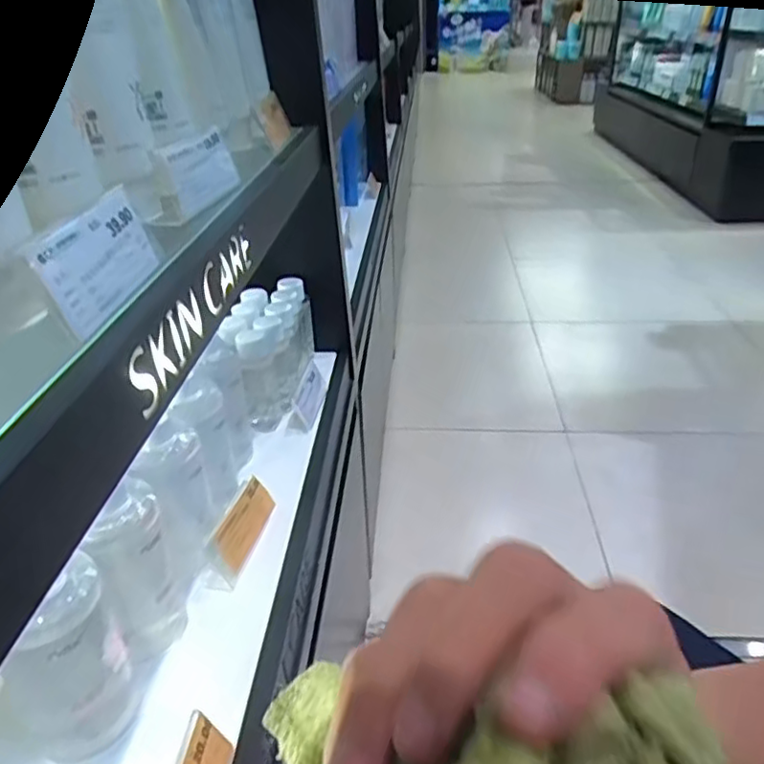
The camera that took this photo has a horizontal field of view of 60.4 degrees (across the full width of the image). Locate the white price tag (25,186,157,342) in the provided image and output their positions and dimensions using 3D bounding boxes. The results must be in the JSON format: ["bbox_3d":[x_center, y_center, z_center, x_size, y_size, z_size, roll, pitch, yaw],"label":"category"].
[{"bbox_3d":[-0.119,-0.053,0.279,0.004,0.039,0.086,-16,30,13],"label":"white price tag"}]

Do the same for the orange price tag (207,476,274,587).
[{"bbox_3d":[-0.112,0.116,0.526,0.023,0.032,0.089,4,30,11],"label":"orange price tag"}]

